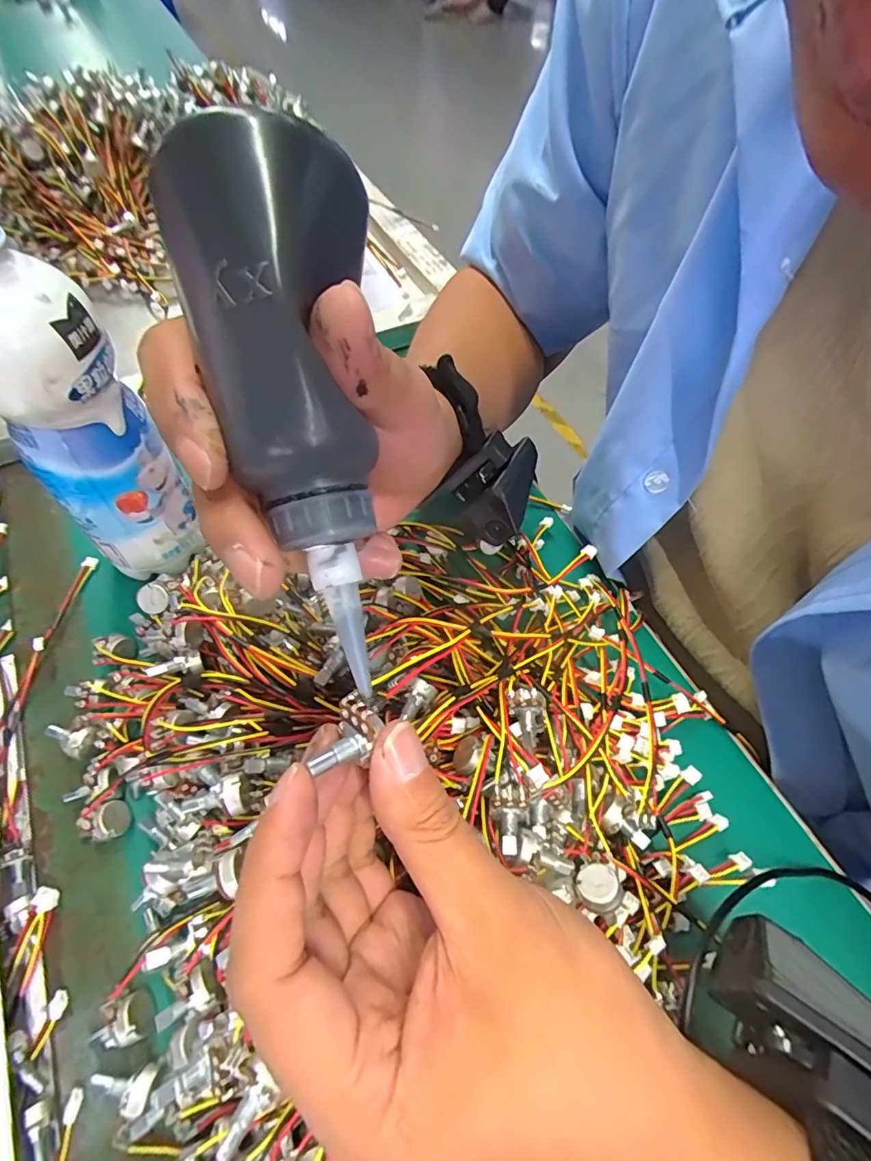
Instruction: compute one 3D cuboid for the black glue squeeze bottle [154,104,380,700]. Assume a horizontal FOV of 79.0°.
[{"bbox_3d":[-0.035,-0.042,0.144,0.046,0.036,0.138,-10,103,-8],"label":"black glue squeeze bottle"}]

